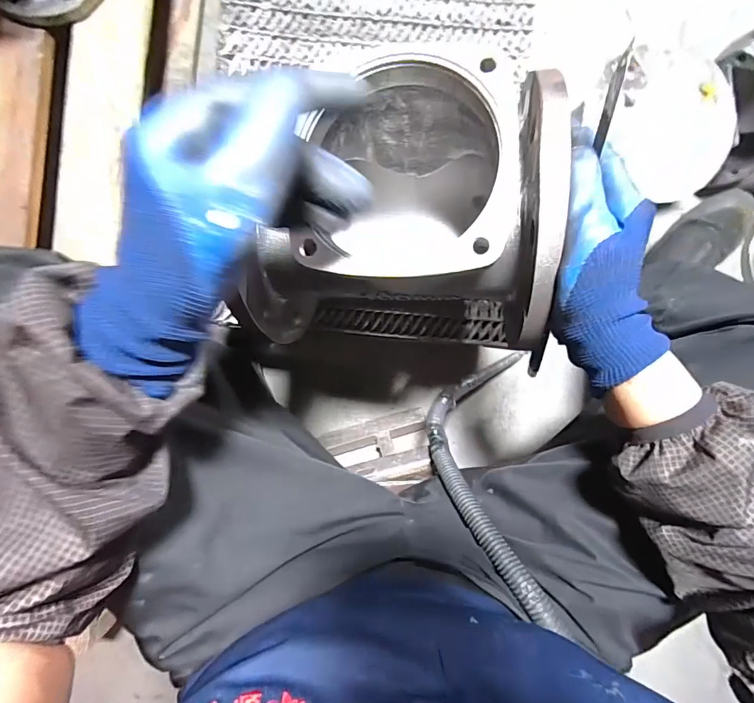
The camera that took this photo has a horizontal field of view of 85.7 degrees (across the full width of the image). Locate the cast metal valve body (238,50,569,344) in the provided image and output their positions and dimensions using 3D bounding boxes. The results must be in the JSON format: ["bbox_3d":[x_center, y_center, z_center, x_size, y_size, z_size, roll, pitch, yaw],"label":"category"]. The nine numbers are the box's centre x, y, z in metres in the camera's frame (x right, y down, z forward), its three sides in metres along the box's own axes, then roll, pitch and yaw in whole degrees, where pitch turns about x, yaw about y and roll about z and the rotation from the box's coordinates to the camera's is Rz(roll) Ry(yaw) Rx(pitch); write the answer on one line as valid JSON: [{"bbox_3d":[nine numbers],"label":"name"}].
[{"bbox_3d":[0.015,-0.103,0.370,0.230,0.253,0.186,2,94,0],"label":"cast metal valve body"}]

